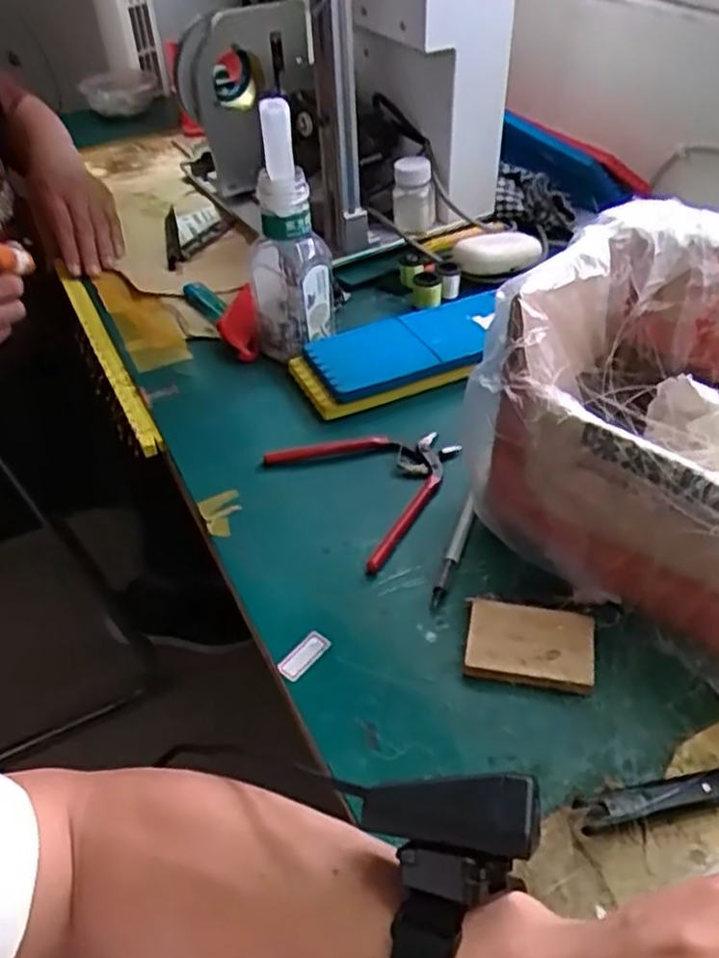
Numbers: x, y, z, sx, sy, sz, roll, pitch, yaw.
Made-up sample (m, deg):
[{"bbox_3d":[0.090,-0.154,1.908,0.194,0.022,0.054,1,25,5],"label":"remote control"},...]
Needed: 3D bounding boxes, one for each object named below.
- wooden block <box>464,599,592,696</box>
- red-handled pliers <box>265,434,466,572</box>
[{"bbox_3d":[0.100,0.097,0.450,0.073,0.016,0.049,9,44,12],"label":"wooden block"},{"bbox_3d":[0.019,-0.004,0.560,0.127,0.013,0.128,-29,49,-26],"label":"red-handled pliers"}]

